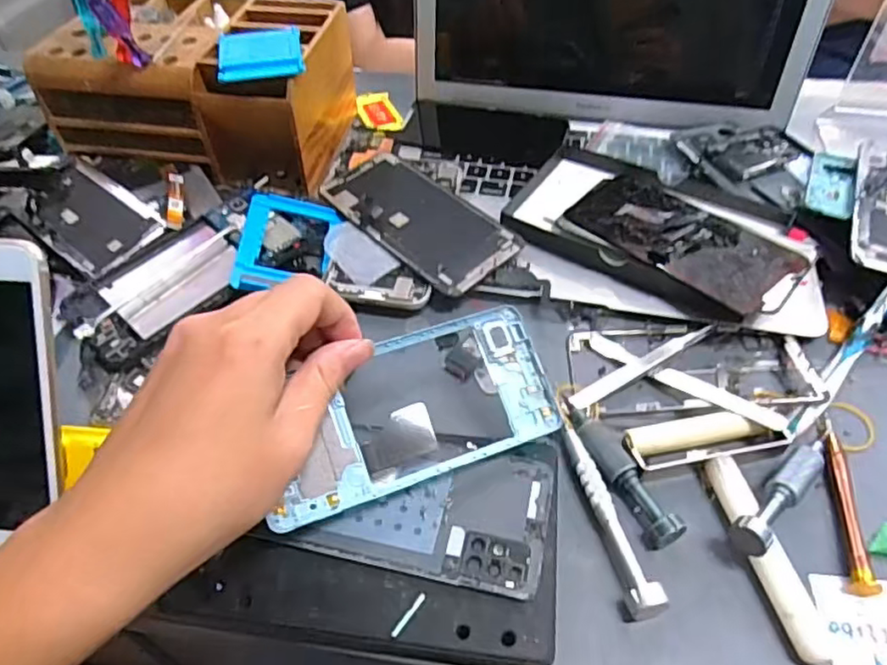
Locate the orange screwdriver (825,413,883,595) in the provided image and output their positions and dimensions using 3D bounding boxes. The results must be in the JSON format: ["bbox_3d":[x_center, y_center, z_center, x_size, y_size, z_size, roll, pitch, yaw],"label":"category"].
[{"bbox_3d":[0.206,0.082,0.322,0.011,0.010,0.099,8,54,9],"label":"orange screwdriver"}]

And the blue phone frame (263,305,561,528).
[{"bbox_3d":[-0.018,0.038,0.323,0.153,0.004,0.074,-17,76,-17],"label":"blue phone frame"}]

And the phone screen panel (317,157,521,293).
[{"bbox_3d":[-0.019,-0.086,0.456,0.072,0.008,0.150,-38,60,-23],"label":"phone screen panel"}]

